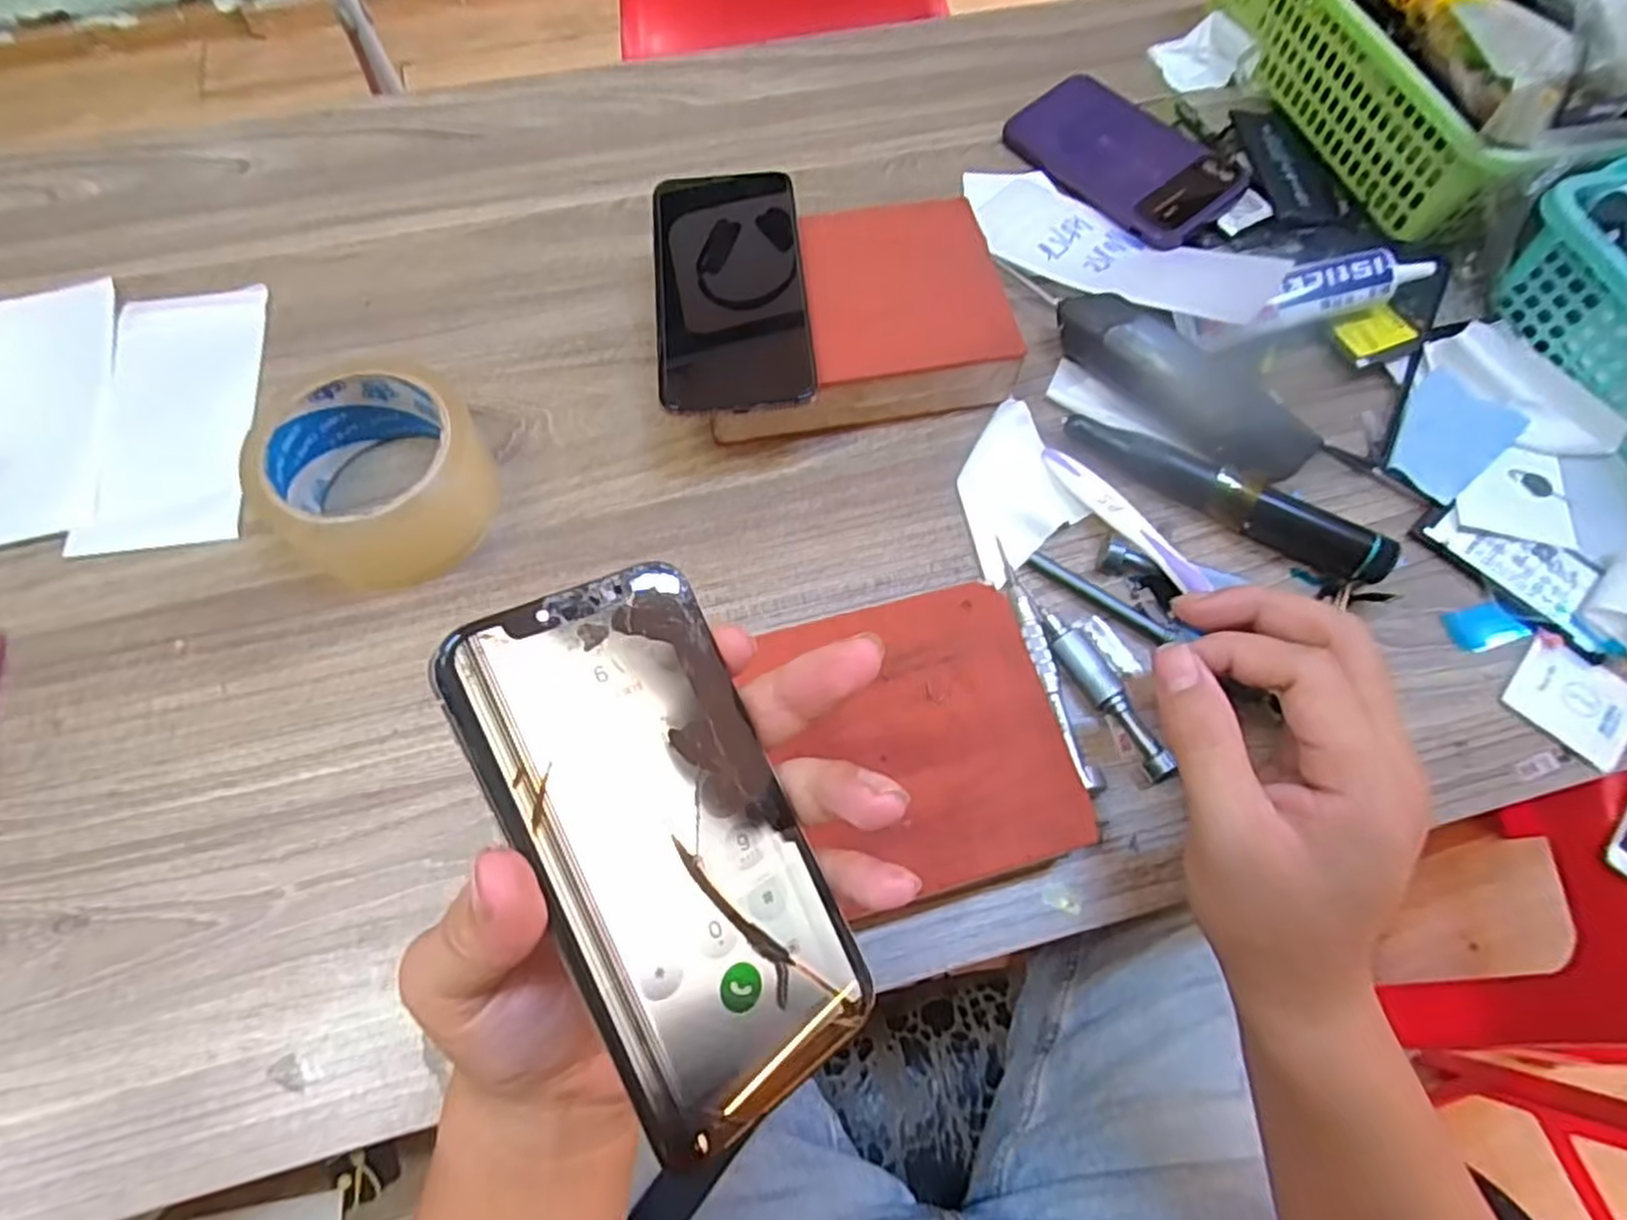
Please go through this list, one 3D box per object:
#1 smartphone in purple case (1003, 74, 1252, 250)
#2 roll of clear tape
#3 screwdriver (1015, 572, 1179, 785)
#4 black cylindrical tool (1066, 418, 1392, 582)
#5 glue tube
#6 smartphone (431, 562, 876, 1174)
[{"bbox_3d":[0.190,-0.282,0.489,0.071,0.008,0.140,-38,70,1],"label":"smartphone in purple case"},{"bbox_3d":[-0.205,-0.066,0.374,0.088,0.051,0.090,1,66,-1],"label":"roll of clear tape"},{"bbox_3d":[0.124,0.027,0.354,0.015,0.014,0.109,-26,69,-12],"label":"screwdriver"},{"bbox_3d":[0.201,-0.057,0.390,0.160,0.020,0.021,27,68,10],"label":"black cylindrical tool"},{"bbox_3d":[0.278,-0.174,0.434,0.129,0.026,0.029,-16,67,-8],"label":"glue tube"},{"bbox_3d":[-0.036,0.060,0.202,0.068,0.004,0.138,-24,90,-36],"label":"smartphone"}]

